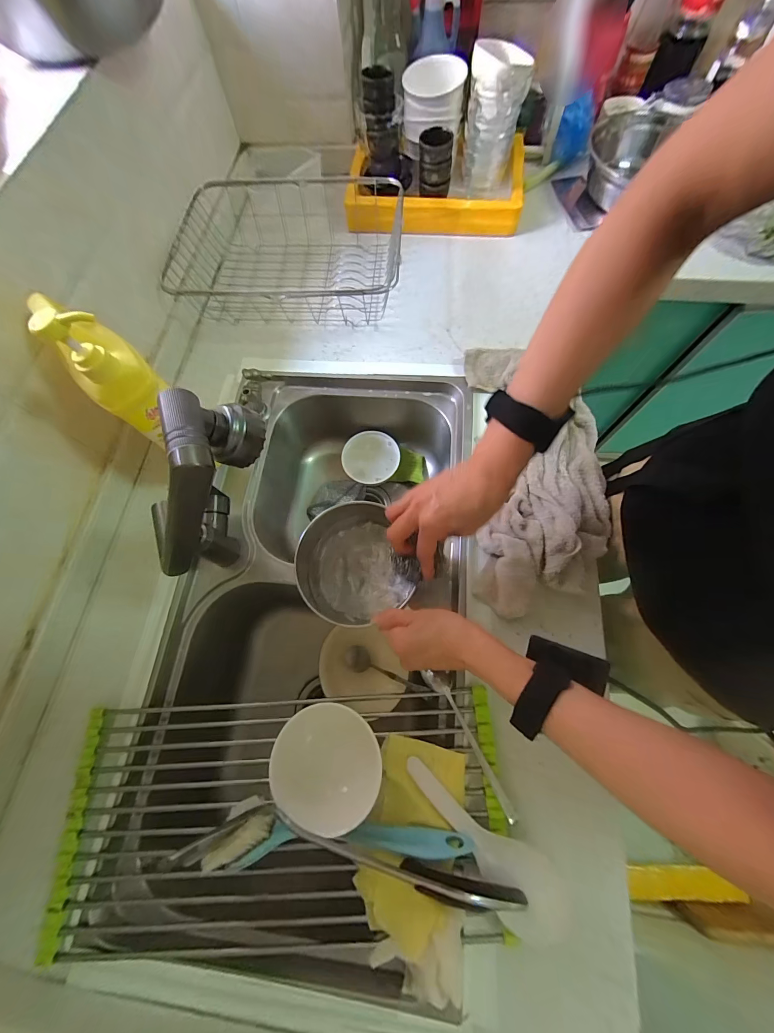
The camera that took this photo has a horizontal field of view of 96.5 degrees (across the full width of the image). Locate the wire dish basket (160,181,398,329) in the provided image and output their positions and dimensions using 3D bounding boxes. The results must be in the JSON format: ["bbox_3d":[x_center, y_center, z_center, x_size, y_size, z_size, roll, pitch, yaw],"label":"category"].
[{"bbox_3d":[-0.178,-0.492,0.635,0.358,0.101,0.276,4,70,3],"label":"wire dish basket"}]

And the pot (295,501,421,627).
[{"bbox_3d":[-0.044,0.053,0.450,0.138,0.078,0.153,-29,72,-8],"label":"pot"}]

